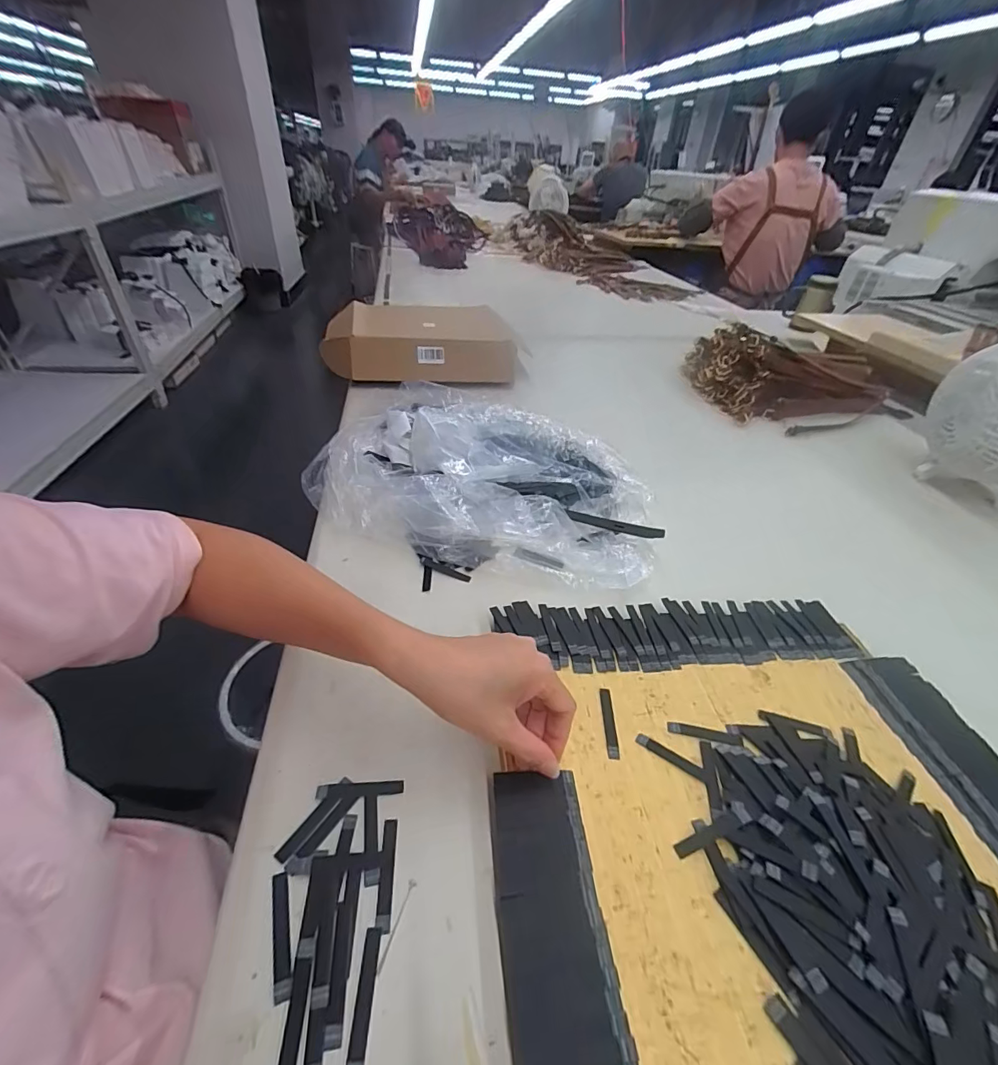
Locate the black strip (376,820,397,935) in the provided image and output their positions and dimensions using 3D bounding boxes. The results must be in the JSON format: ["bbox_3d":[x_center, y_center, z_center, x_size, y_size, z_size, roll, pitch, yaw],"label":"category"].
[{"bbox_3d":[-0.073,0.219,0.297,0.009,0.004,0.060,-1,40,-6],"label":"black strip"}]

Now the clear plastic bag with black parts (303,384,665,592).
[{"bbox_3d":[-0.009,-0.080,0.612,0.448,0.066,0.334,21,43,19],"label":"clear plastic bag with black parts"}]

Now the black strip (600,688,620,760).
[{"bbox_3d":[0.092,0.157,0.380,0.009,0.004,0.060,4,40,0],"label":"black strip"}]

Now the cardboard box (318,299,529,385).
[{"bbox_3d":[-0.163,-0.406,0.978,0.384,0.092,0.241,-6,41,-12],"label":"cardboard box"}]

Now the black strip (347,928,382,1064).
[{"bbox_3d":[-0.074,0.257,0.251,0.009,0.004,0.060,2,40,-3],"label":"black strip"}]

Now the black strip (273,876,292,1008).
[{"bbox_3d":[-0.128,0.236,0.270,0.009,0.004,0.060,-12,43,-19],"label":"black strip"}]

